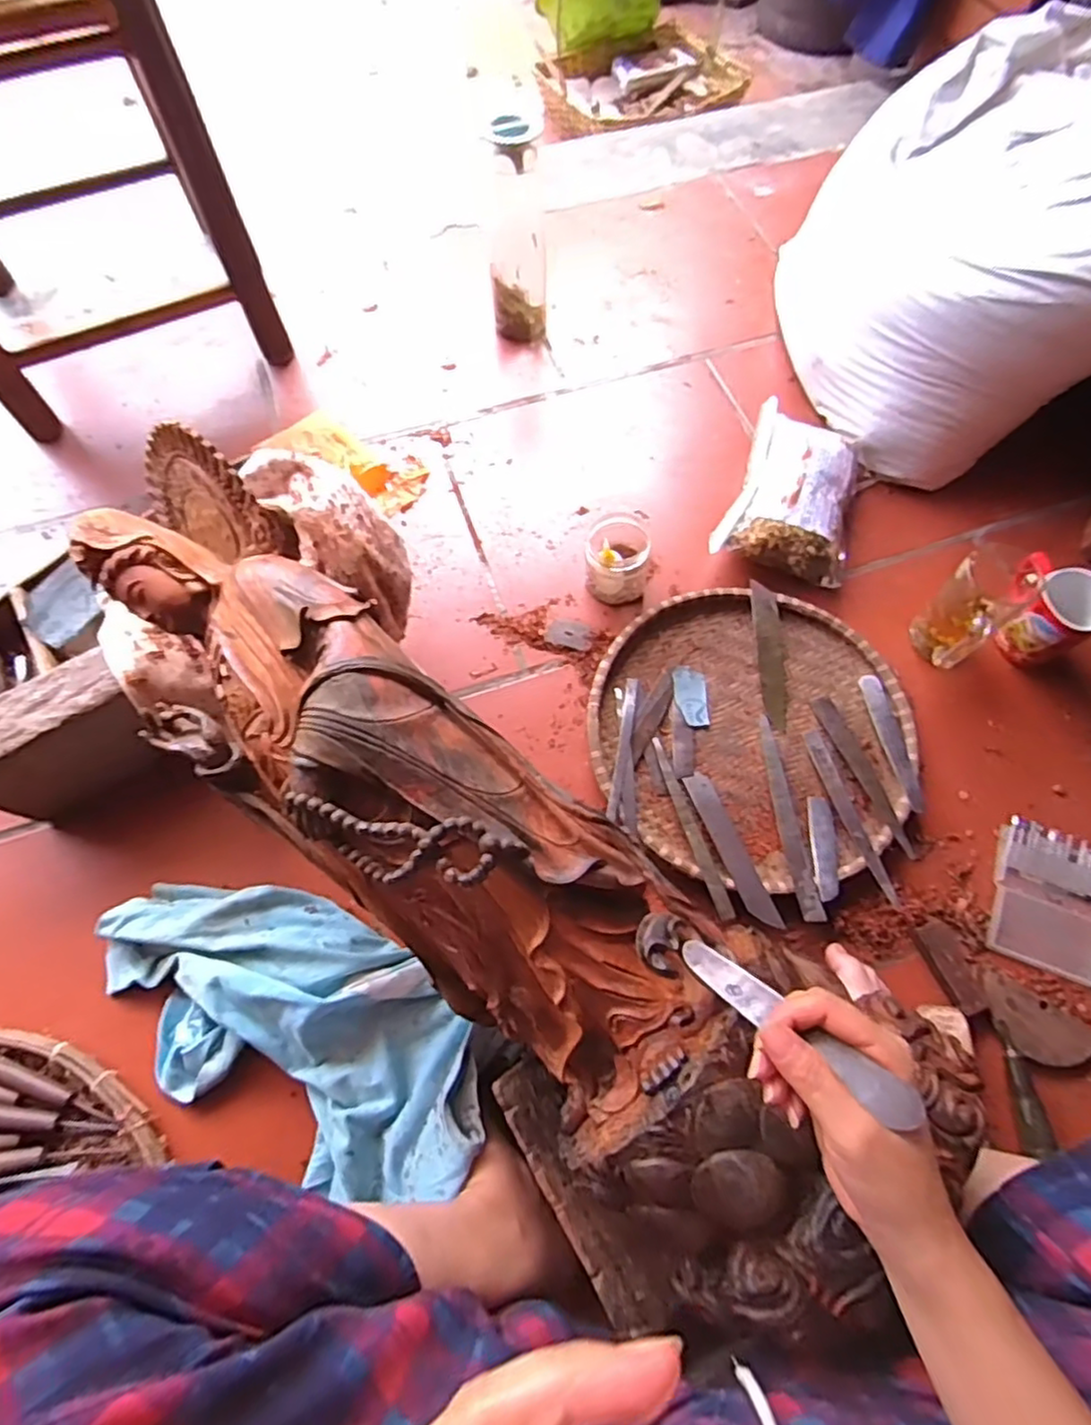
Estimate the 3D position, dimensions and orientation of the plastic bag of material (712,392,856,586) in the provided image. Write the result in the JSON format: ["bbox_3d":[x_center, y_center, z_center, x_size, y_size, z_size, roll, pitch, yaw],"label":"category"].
[{"bbox_3d":[0.300,-0.270,0.811,0.151,0.070,0.232,15,67,8],"label":"plastic bag of material"}]

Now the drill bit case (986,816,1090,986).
[{"bbox_3d":[0.490,0.180,0.638,0.101,0.013,0.132,20,67,10],"label":"drill bit case"}]

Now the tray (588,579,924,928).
[{"bbox_3d":[0.220,0.023,0.703,0.336,0.027,0.332,0,66,1],"label":"tray"}]

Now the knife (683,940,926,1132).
[{"bbox_3d":[0.130,0.166,0.351,0.132,0.009,0.020,30,67,38],"label":"knife"}]

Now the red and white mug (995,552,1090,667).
[{"bbox_3d":[0.539,-0.106,0.716,0.078,0.094,0.102,-37,70,-15],"label":"red and white mug"}]

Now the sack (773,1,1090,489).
[{"bbox_3d":[0.543,-0.569,0.779,0.399,0.362,0.441,-6,66,-2],"label":"sack"}]

